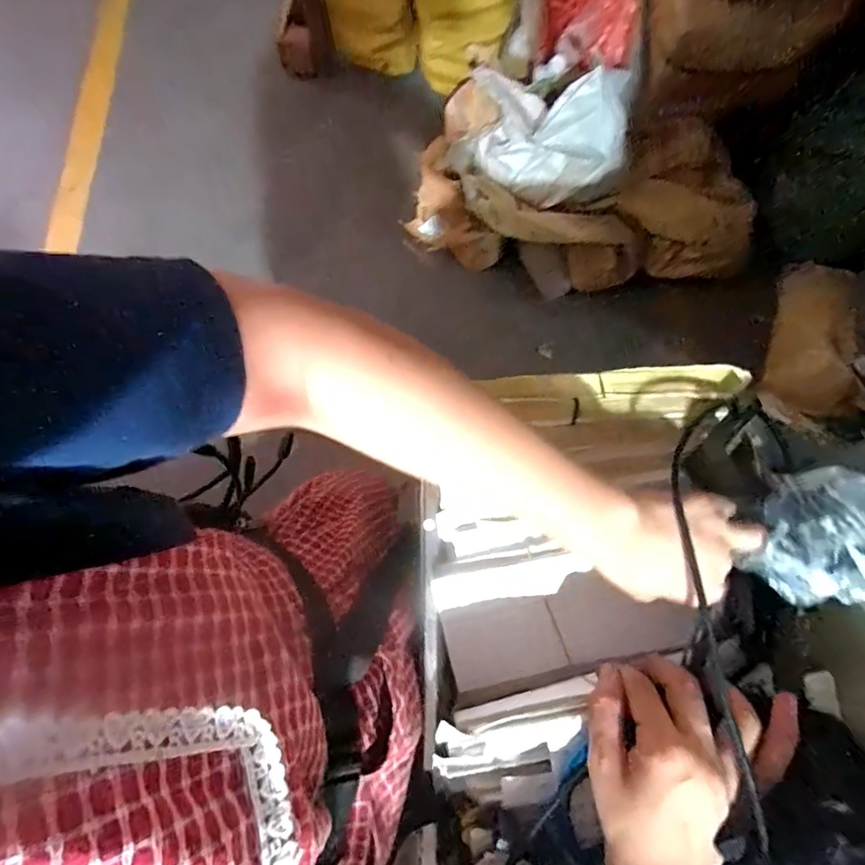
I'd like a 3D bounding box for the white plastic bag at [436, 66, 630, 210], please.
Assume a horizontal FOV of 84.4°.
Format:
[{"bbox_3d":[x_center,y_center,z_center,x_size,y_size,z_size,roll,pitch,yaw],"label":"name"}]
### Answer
[{"bbox_3d":[0.229,-0.692,1.085,0.393,0.309,0.175,34,79,8],"label":"white plastic bag"}]

